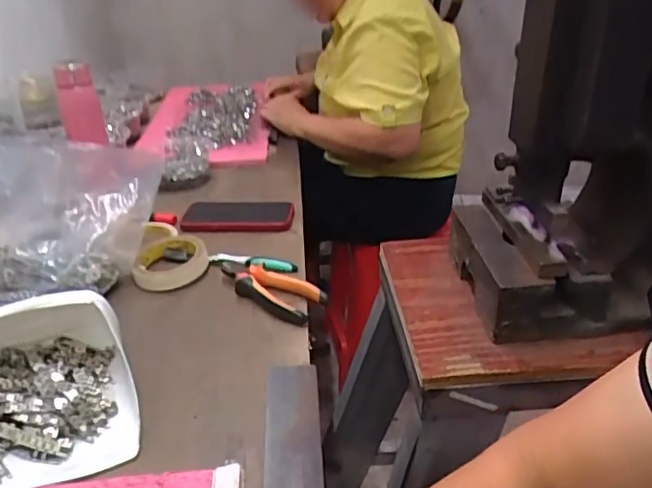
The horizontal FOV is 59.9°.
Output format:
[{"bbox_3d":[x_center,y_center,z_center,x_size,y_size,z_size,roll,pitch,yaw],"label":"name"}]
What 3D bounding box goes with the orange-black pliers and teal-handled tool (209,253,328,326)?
[{"bbox_3d":[-0.069,0.047,0.706,0.085,0.024,0.179,-19,34,-27],"label":"orange-black pliers and teal-handled tool"}]

